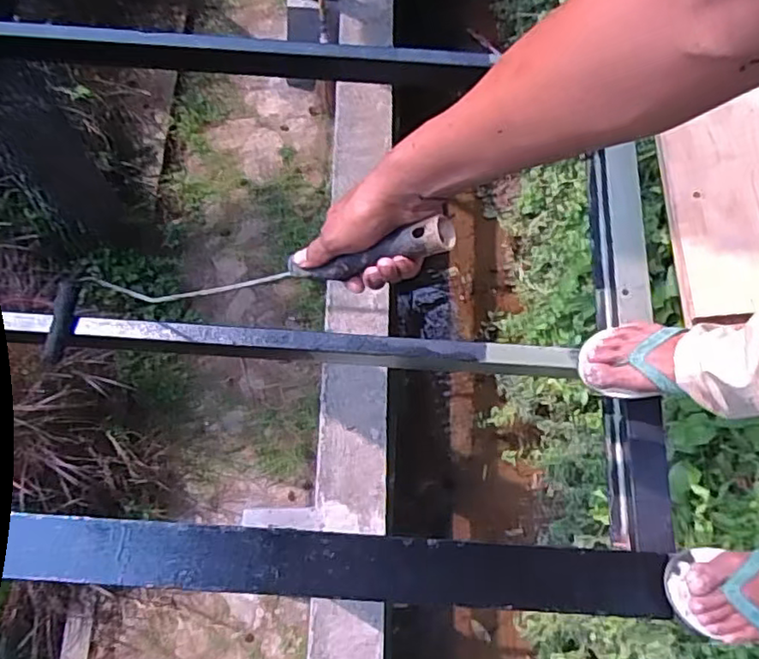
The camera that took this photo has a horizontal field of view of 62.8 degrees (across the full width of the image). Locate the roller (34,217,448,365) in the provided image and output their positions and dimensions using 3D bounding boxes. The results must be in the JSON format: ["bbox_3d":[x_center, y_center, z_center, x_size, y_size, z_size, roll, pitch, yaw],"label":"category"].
[{"bbox_3d":[-0.196,-0.039,0.678,0.616,0.030,0.108,-6,66,35],"label":"roller"}]

